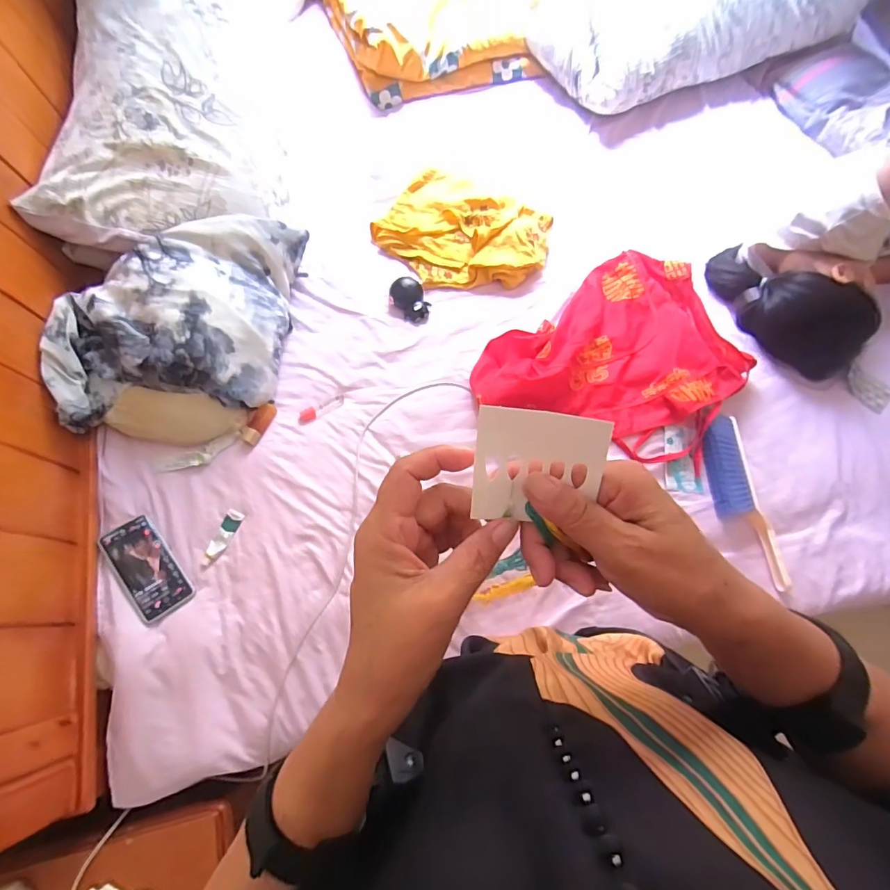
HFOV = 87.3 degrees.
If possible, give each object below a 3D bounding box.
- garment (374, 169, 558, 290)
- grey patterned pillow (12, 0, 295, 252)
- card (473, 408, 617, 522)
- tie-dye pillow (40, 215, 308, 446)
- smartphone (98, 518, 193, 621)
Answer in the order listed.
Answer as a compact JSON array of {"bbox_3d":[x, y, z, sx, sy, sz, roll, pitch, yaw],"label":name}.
[{"bbox_3d":[0.041,-0.446,0.976,0.346,0.043,0.284,26,72,6],"label":"garment"},{"bbox_3d":[-0.514,-0.670,0.912,0.388,0.108,0.649,-7,72,-5],"label":"grey patterned pillow"},{"bbox_3d":[0.047,0.012,0.237,0.063,0.006,0.061,6,115,8],"label":"card"},{"bbox_3d":[-0.460,-0.215,0.823,0.319,0.130,0.407,5,71,-1],"label":"tie-dye pillow"},{"bbox_3d":[-0.470,0.192,0.734,0.079,0.007,0.162,-34,77,-29],"label":"smartphone"}]

